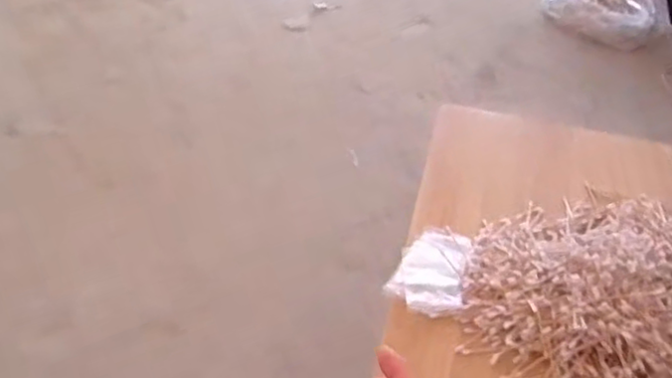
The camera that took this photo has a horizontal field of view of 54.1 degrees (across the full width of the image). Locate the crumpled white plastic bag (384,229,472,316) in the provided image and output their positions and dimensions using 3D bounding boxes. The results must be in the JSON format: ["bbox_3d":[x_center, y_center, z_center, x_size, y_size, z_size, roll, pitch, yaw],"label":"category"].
[{"bbox_3d":[0.125,0.103,0.830,0.090,0.022,0.152,18,41,16],"label":"crumpled white plastic bag"}]

